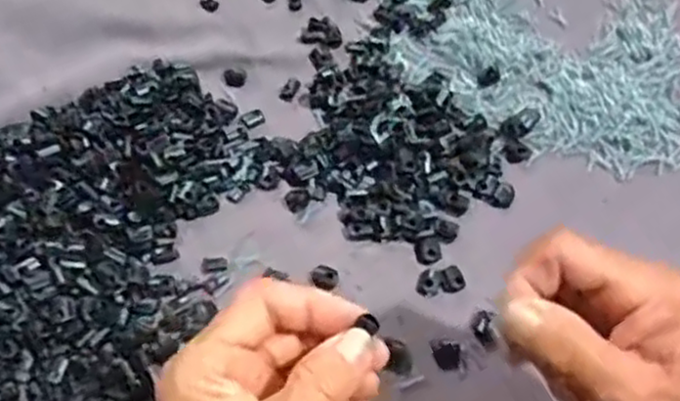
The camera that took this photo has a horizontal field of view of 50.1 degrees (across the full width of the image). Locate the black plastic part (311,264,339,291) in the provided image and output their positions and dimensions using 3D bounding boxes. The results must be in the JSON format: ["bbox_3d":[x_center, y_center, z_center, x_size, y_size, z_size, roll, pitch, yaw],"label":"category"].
[{"bbox_3d":[-0.008,0.044,0.423,0.016,0.008,0.014,13,60,8],"label":"black plastic part"}]

